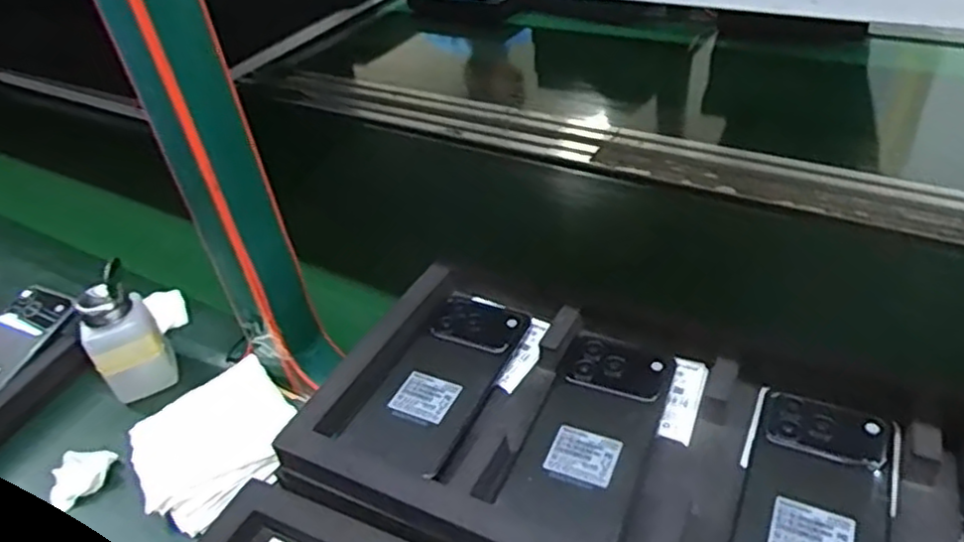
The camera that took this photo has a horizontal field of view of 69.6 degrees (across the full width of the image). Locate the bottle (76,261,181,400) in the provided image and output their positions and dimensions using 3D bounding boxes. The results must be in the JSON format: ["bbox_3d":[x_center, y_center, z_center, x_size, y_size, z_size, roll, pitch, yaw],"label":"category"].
[{"bbox_3d":[-0.300,0.052,0.575,0.055,0.115,0.039,-33,46,-28],"label":"bottle"}]

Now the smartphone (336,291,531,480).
[{"bbox_3d":[-0.028,0.071,0.485,0.070,0.012,0.162,13,43,22],"label":"smartphone"}]

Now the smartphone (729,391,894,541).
[{"bbox_3d":[0.186,0.127,0.387,0.074,0.006,0.147,14,43,23],"label":"smartphone"}]

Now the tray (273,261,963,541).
[{"bbox_3d":[0.127,0.118,0.409,0.476,0.033,0.224,15,44,25],"label":"tray"}]

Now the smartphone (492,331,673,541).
[{"bbox_3d":[0.070,0.096,0.440,0.073,0.015,0.161,12,43,22],"label":"smartphone"}]

